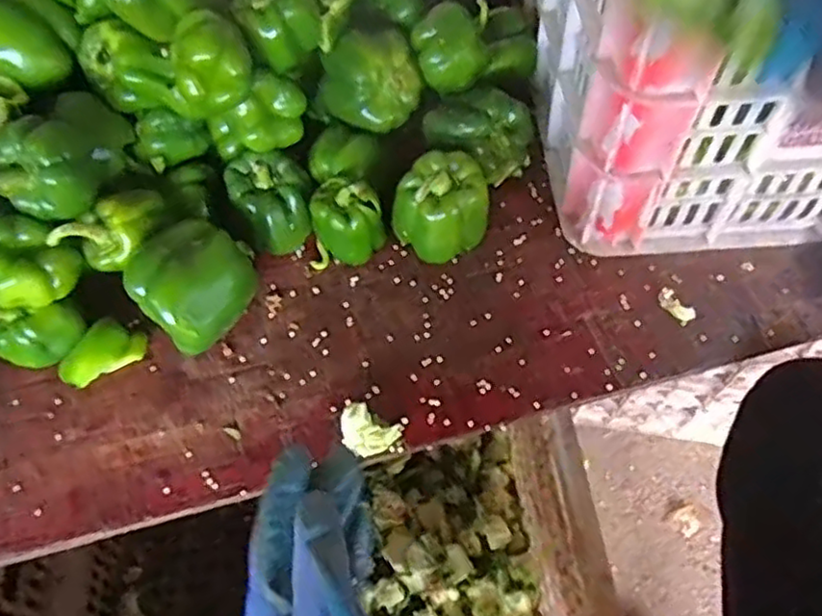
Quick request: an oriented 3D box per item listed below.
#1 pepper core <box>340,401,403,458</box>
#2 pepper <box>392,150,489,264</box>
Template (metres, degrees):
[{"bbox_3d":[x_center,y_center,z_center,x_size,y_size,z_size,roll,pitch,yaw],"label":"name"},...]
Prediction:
[{"bbox_3d":[-0.034,0.095,0.521,0.045,0.018,0.035,20,59,14],"label":"pepper core"},{"bbox_3d":[0.026,-0.082,0.591,0.078,0.081,0.069,2,57,3],"label":"pepper"}]

